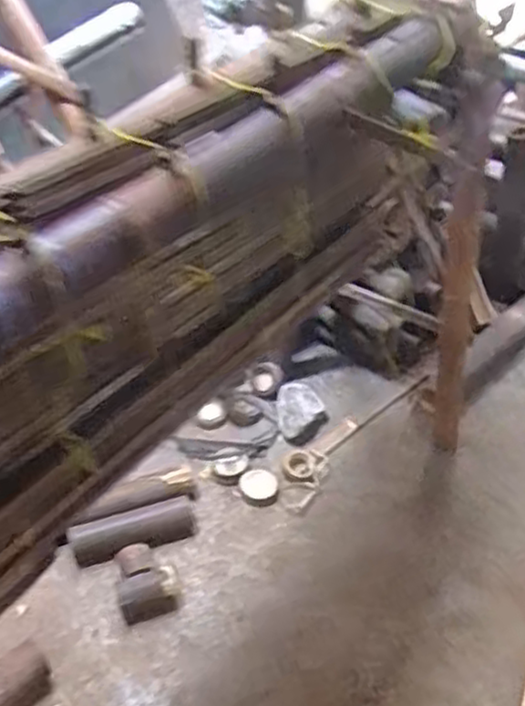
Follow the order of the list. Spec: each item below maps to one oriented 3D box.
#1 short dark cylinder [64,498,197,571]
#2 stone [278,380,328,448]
[{"bbox_3d":[-0.263,0.368,1.506,0.254,0.067,0.075,-17,45,-18],"label":"short dark cylinder"},{"bbox_3d":[0.095,0.143,1.751,0.117,0.054,0.167,-3,42,-3],"label":"stone"}]

